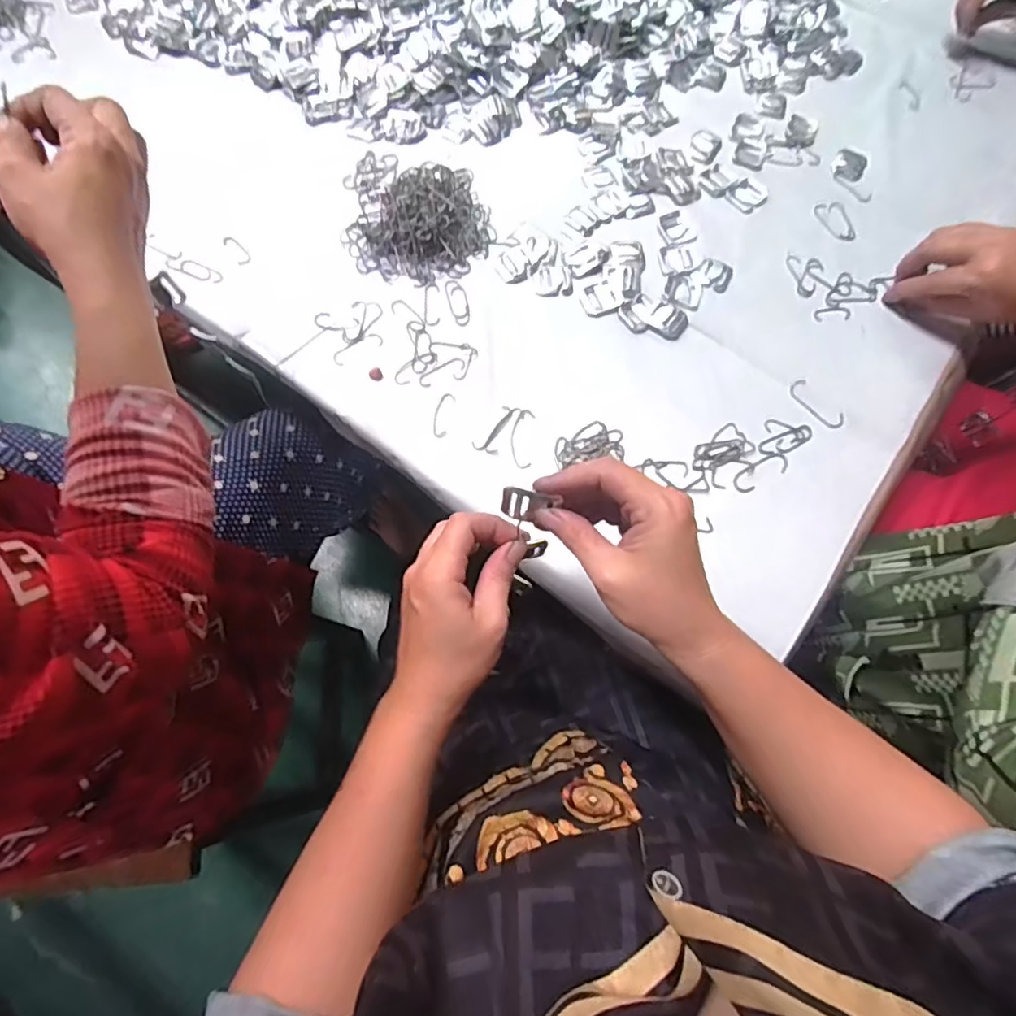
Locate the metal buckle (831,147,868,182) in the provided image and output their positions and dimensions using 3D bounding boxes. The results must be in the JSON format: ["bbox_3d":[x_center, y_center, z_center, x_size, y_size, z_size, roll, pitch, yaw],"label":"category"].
[{"bbox_3d":[0.342,-0.343,0.583,0.032,0.004,0.043,31,72,9],"label":"metal buckle"}]

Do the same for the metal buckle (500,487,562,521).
[{"bbox_3d":[0.013,-0.001,0.340,0.034,0.024,0.004,16,45,-1],"label":"metal buckle"}]

